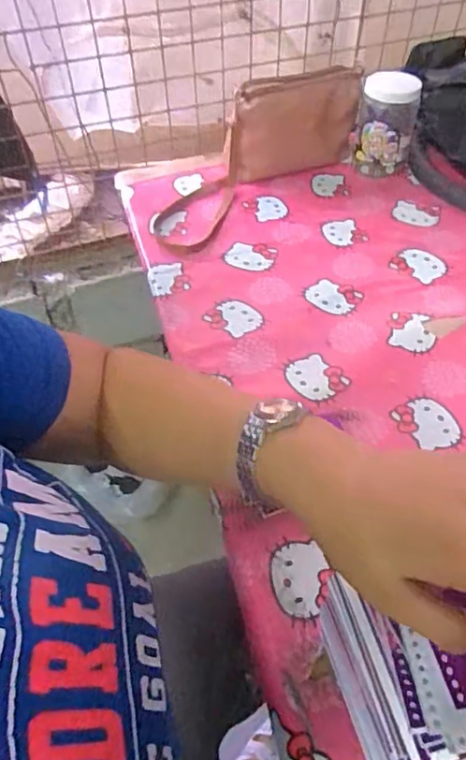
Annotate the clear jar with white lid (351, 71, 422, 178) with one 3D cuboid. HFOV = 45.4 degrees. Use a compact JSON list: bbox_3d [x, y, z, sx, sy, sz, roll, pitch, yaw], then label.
[{"bbox_3d":[0.284,-0.475,1.047,0.107,0.167,0.098,9,51,10],"label":"clear jar with white lid"}]

